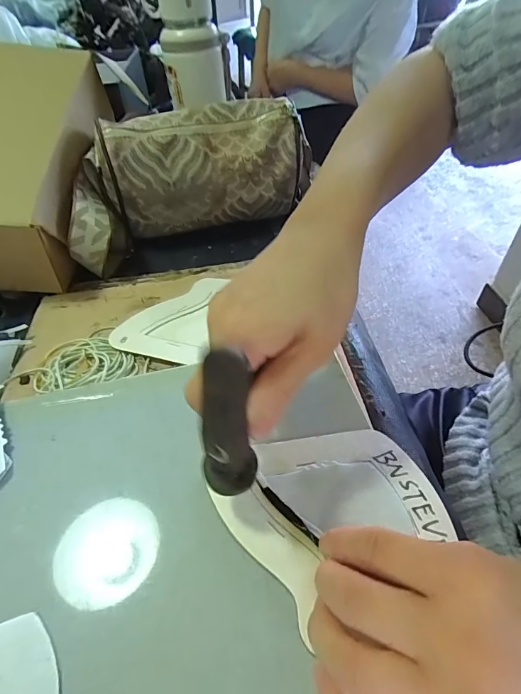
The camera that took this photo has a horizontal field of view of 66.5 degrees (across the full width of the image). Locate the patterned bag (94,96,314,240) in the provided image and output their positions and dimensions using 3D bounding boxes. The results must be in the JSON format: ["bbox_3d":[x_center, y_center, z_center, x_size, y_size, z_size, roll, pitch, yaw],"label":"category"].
[{"bbox_3d":[-0.060,-0.208,0.471,0.238,0.122,0.076,-14,46,-10],"label":"patterned bag"}]

